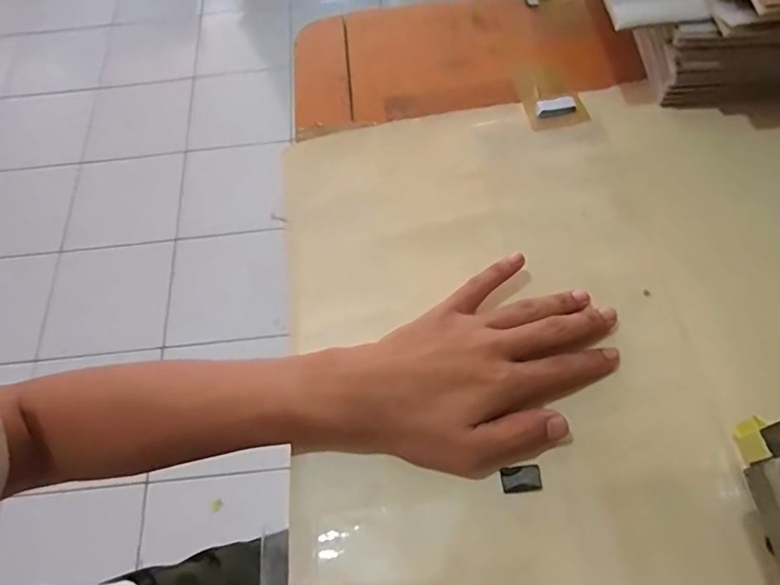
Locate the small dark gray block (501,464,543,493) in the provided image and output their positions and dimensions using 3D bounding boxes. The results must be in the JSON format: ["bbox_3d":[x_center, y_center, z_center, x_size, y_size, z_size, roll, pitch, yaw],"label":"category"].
[{"bbox_3d":[0.077,0.109,0.319,0.023,0.004,0.014,-6,62,1],"label":"small dark gray block"}]

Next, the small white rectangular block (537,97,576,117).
[{"bbox_3d":[0.137,-0.152,0.449,0.033,0.009,0.011,-9,62,-1],"label":"small white rectangular block"}]

